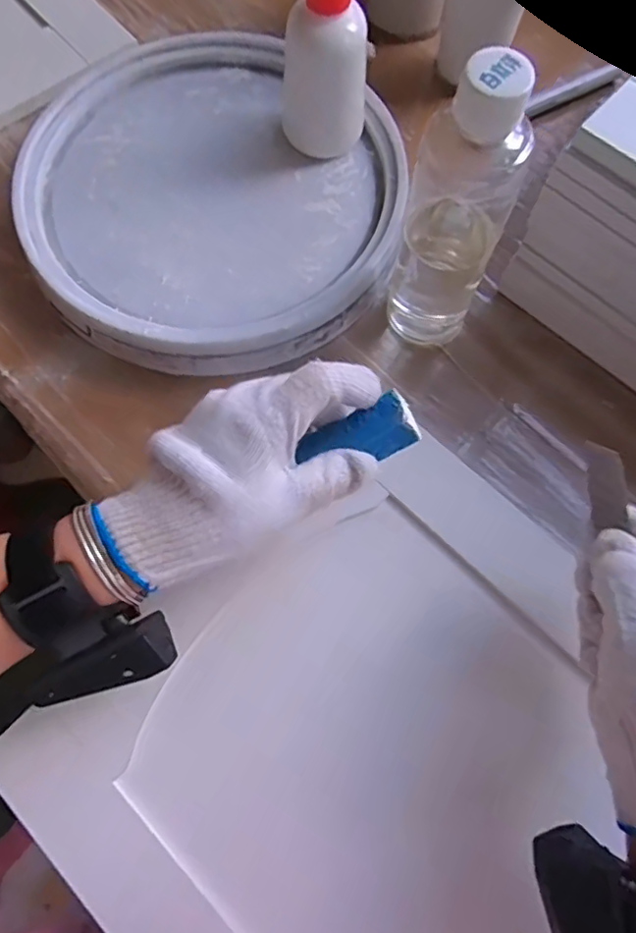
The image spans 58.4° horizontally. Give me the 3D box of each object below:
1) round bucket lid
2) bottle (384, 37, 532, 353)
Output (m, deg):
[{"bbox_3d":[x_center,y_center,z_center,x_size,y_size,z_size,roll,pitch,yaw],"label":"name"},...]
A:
[{"bbox_3d":[-0.084,-0.210,0.440,0.294,0.034,0.278,0,73,2],"label":"round bucket lid"},{"bbox_3d":[0.079,-0.141,0.341,0.058,0.191,0.049,20,74,8],"label":"bottle"}]

